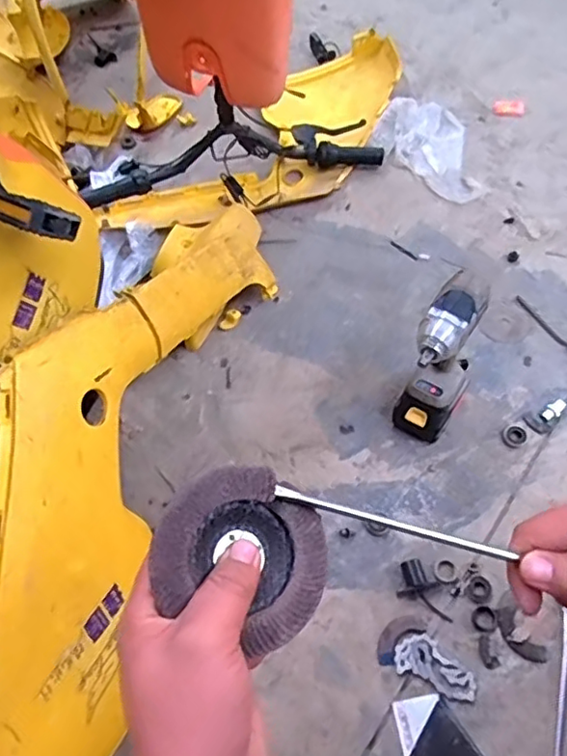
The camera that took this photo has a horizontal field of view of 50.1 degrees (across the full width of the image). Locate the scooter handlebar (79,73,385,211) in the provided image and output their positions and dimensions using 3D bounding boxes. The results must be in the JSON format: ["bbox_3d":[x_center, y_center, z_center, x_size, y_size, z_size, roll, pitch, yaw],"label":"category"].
[{"bbox_3d":[-0.111,-0.514,1.239,0.612,0.209,0.156,-13,56,-6],"label":"scooter handlebar"}]

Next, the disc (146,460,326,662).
[{"bbox_3d":[-0.020,0.091,0.319,0.091,0.014,0.080,33,66,-9],"label":"disc"}]

